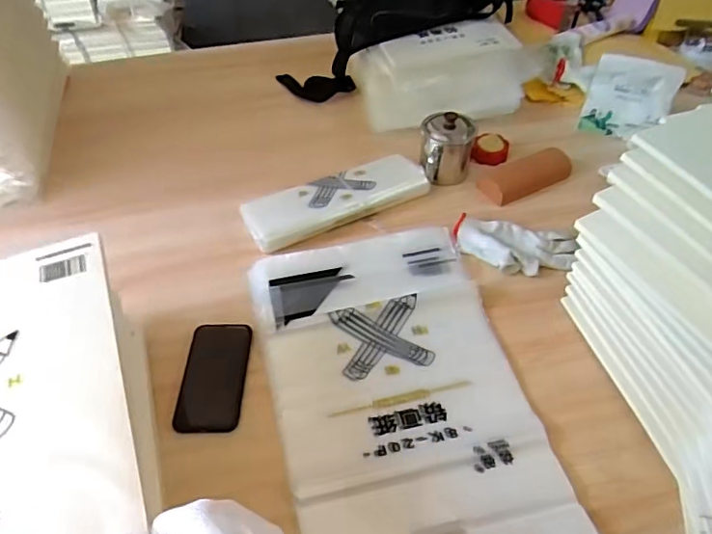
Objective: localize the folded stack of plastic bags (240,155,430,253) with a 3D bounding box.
[{"bbox_3d":[-0.030,-0.112,0.863,0.290,0.023,0.097,-21,51,-17],"label":"folded stack of plastic bags"}]

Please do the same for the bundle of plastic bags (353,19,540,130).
[{"bbox_3d":[0.169,-0.363,1.004,0.320,0.065,0.218,-15,50,-12],"label":"bundle of plastic bags"}]

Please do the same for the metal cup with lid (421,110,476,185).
[{"bbox_3d":[0.150,-0.192,0.903,0.087,0.098,0.091,5,50,4],"label":"metal cup with lid"}]

